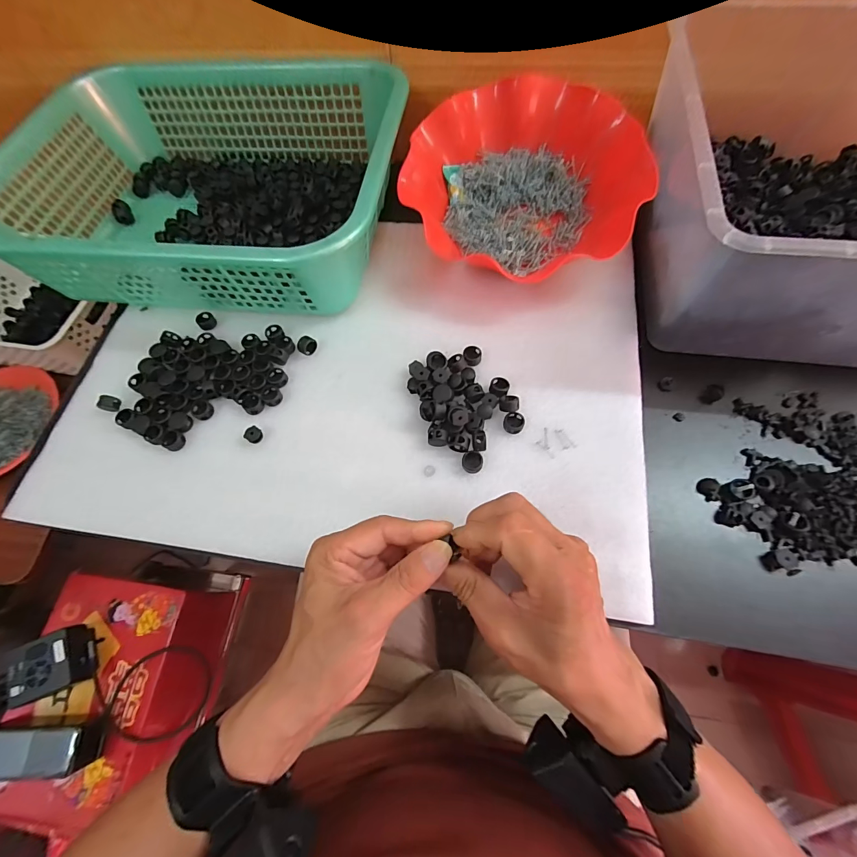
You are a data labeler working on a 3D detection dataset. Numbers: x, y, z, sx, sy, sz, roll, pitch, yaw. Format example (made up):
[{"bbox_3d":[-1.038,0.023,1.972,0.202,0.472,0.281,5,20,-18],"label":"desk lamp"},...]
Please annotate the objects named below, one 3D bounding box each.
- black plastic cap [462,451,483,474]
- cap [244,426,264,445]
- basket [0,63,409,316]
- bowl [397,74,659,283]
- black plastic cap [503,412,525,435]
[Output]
[{"bbox_3d":[0.036,0.028,0.317,0.017,0.009,0.017,-1,68,3],"label":"black plastic cap"},{"bbox_3d":[-0.152,0.006,0.338,0.014,0.010,0.014,-1,68,3],"label":"cap"},{"bbox_3d":[-0.221,-0.255,0.403,0.380,0.119,0.286,4,68,5],"label":"basket"},{"bbox_3d":[0.089,-0.245,0.387,0.228,0.065,0.199,-4,67,2],"label":"bowl"},{"bbox_3d":[0.072,-0.004,0.328,0.017,0.008,0.017,-1,68,3],"label":"black plastic cap"}]

